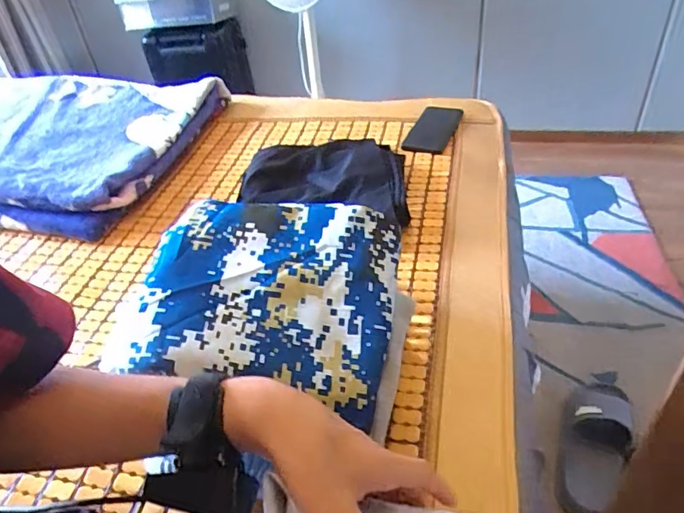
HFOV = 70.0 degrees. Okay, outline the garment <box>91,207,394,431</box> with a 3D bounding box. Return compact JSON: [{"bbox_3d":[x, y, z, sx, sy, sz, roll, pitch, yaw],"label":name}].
[{"bbox_3d":[-0.065,0.034,0.463,0.222,0.070,0.211,0,39,9],"label":"garment"}]

